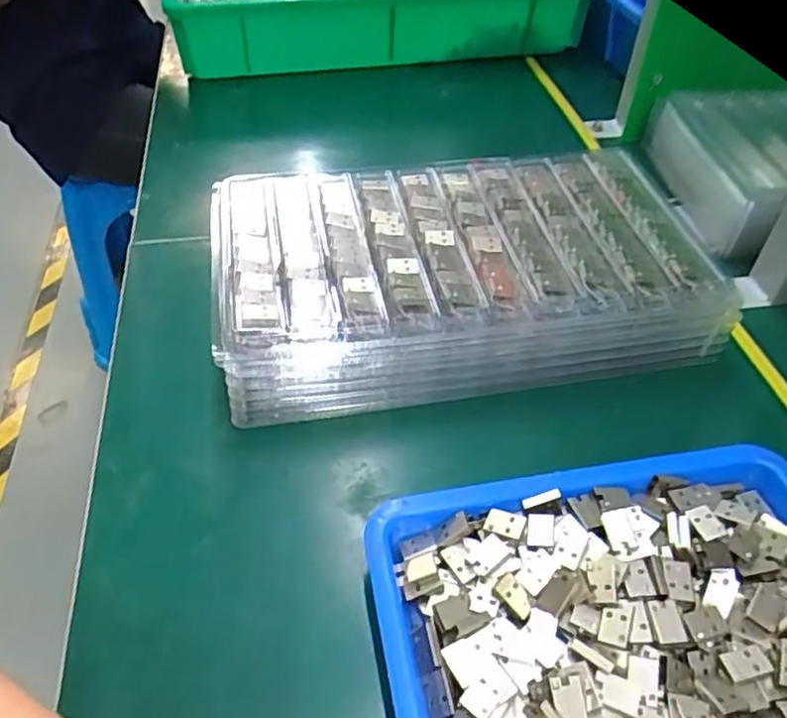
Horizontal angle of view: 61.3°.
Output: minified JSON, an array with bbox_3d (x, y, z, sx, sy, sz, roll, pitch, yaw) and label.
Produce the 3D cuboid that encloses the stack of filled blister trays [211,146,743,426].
[{"bbox_3d":[0.039,-0.058,0.421,0.292,0.059,0.165,-7,47,-6],"label":"stack of filled blister trays"}]

